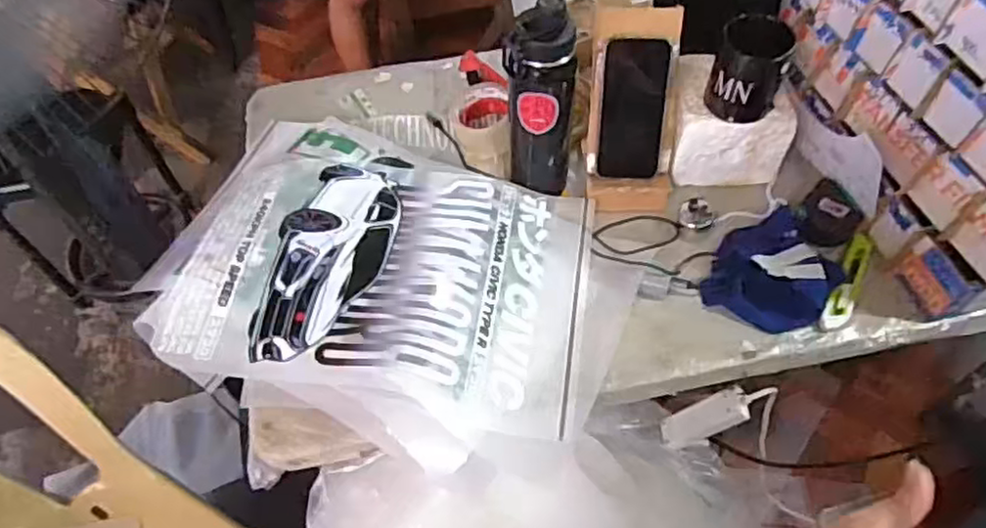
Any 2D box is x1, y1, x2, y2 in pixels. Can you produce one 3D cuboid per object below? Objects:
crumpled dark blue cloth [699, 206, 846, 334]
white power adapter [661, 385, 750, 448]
[{"bbox_3d":[0.338,0.003,0.812,0.137,0.052,0.162,30,60,20],"label":"crumpled dark blue cloth"},{"bbox_3d":[0.268,0.196,0.862,0.023,0.124,0.042,19,46,-35],"label":"white power adapter"}]

